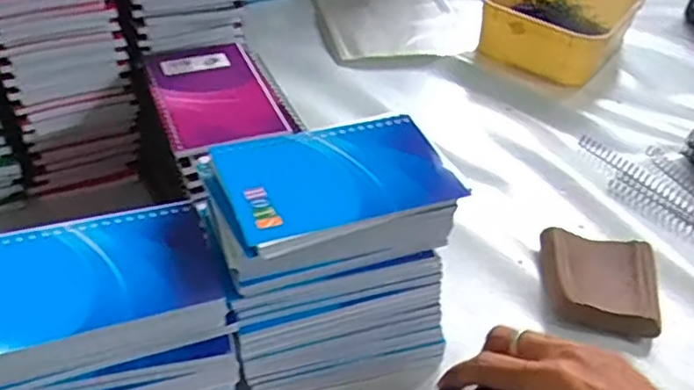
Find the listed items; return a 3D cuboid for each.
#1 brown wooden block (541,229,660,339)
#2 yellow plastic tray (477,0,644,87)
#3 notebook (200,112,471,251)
[{"bbox_3d":[0.195,0.065,0.482,0.086,0.021,0.087,10,40,4],"label":"brown wooden block"},{"bbox_3d":[0.249,-0.216,0.767,0.170,0.059,0.198,24,44,20],"label":"yellow plastic tray"},{"bbox_3d":[-0.005,-0.012,0.359,0.127,0.008,0.083,-13,44,-21],"label":"notebook"}]

